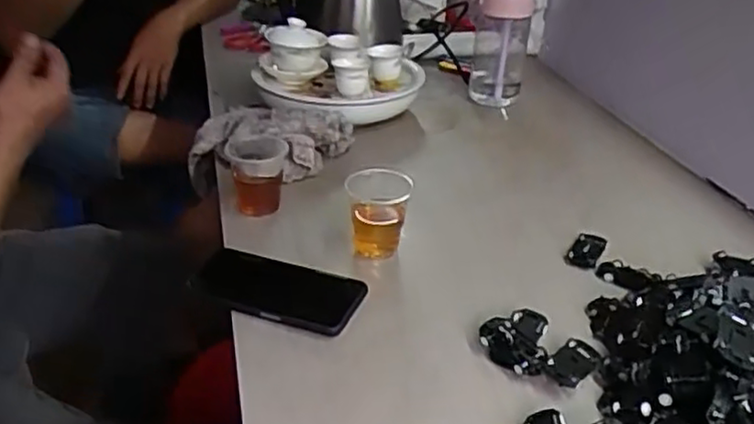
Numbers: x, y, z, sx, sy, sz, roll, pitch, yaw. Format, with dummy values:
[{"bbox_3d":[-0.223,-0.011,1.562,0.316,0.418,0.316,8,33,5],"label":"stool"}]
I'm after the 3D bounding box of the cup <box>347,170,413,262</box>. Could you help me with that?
[{"bbox_3d":[0.000,0.003,0.709,0.069,0.074,0.065,3,31,7],"label":"cup"}]

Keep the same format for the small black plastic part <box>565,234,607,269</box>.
[{"bbox_3d":[0.220,0.040,0.721,0.032,0.014,0.052,17,35,27],"label":"small black plastic part"}]

